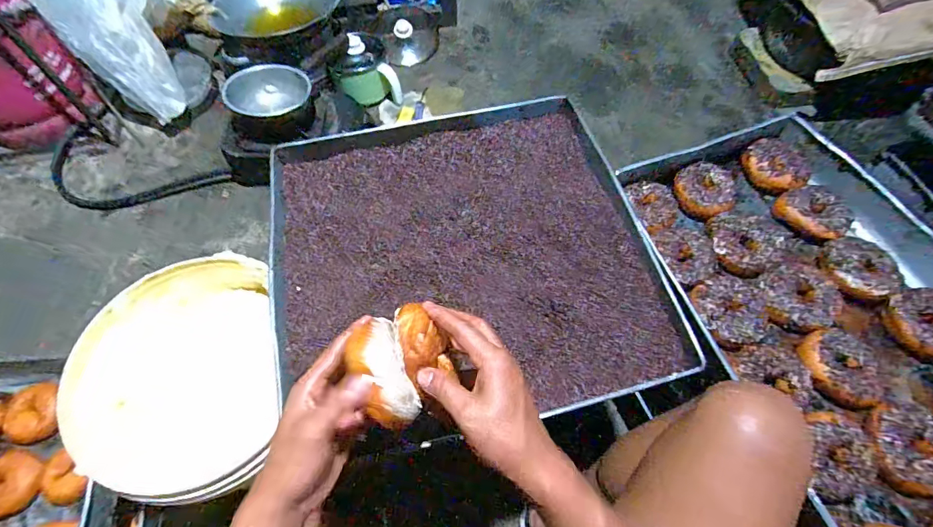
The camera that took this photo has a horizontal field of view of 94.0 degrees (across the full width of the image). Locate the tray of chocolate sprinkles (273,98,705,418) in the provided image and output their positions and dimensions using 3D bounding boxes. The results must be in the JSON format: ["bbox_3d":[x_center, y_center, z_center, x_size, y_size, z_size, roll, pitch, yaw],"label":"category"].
[{"bbox_3d":[-0.002,-0.026,0.583,0.484,0.044,0.459,-11,62,-7],"label":"tray of chocolate sprinkles"}]

